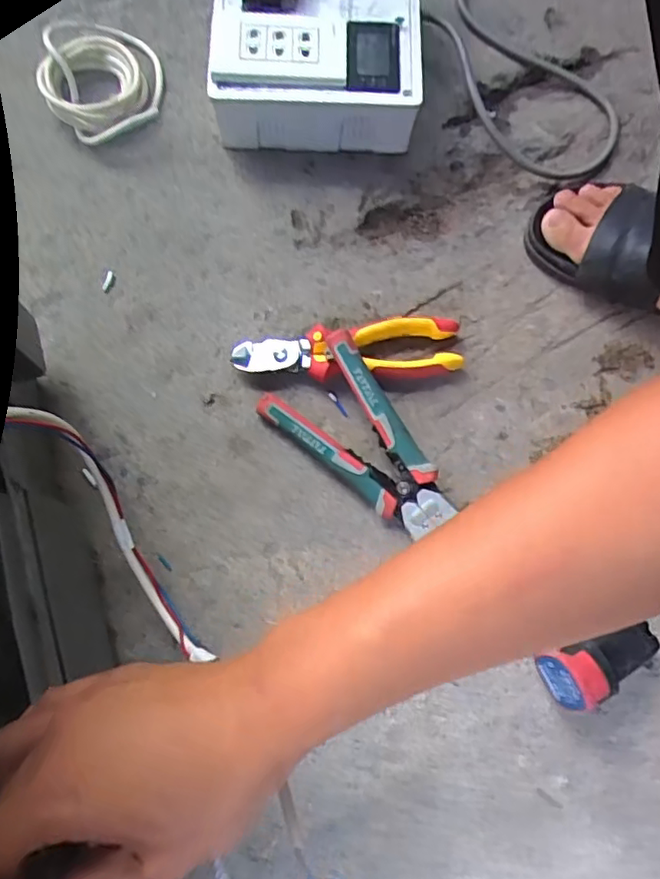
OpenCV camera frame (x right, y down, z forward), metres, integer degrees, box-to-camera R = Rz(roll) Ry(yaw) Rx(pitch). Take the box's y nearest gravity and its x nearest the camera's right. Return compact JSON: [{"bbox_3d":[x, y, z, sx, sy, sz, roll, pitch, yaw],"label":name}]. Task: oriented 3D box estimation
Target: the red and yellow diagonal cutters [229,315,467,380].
[{"bbox_3d":[0.016,-0.076,0.541,0.200,0.027,0.056,-6,76,-2],"label":"red and yellow diagonal cutters"}]

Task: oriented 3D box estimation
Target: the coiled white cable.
[{"bbox_3d":[-0.230,-0.366,0.604,0.114,0.028,0.144,-17,77,-5],"label":"coiled white cable"}]

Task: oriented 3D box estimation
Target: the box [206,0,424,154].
[{"bbox_3d":[-0.014,-0.388,0.590,0.201,0.079,0.205,4,76,0],"label":"box"}]

